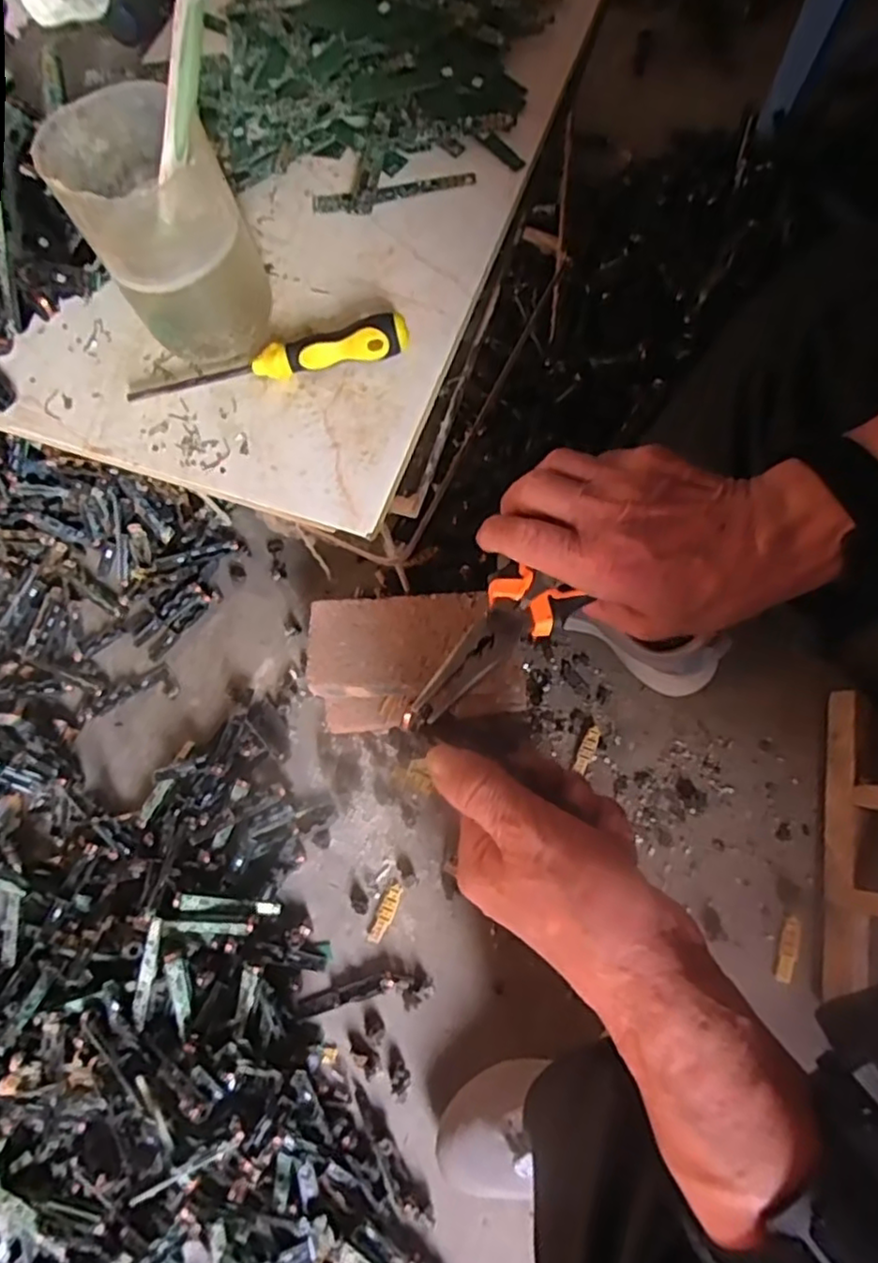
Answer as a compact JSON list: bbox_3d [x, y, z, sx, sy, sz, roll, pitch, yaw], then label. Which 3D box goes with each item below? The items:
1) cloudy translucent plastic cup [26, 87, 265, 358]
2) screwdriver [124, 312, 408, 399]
[{"bbox_3d":[-0.139,-0.206,0.346,0.075,0.097,0.078,-2,71,6],"label":"cloudy translucent plastic cup"},{"bbox_3d":[-0.094,-0.149,0.368,0.154,0.023,0.017,-11,71,3],"label":"screwdriver"}]

